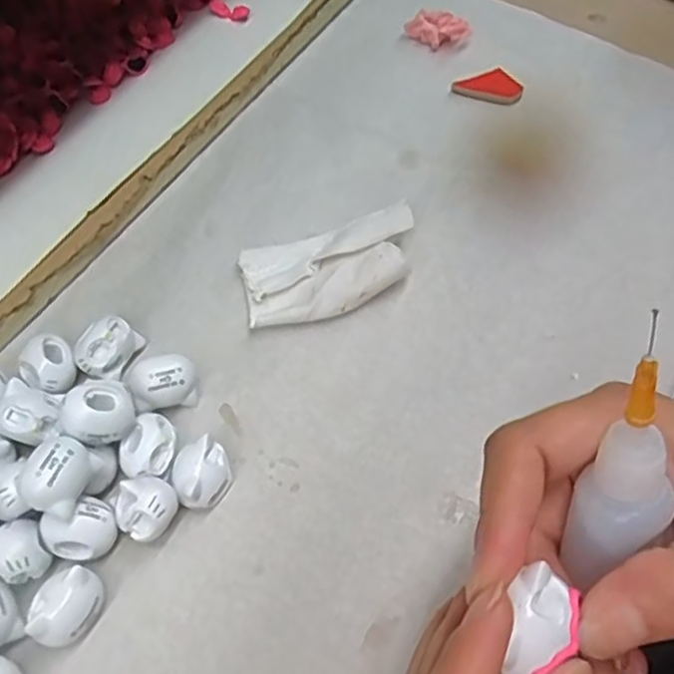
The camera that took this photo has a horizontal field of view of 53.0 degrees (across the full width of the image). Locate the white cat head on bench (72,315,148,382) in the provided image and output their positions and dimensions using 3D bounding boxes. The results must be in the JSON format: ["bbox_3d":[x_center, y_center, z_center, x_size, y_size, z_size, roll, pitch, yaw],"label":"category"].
[{"bbox_3d":[-0.094,0.004,0.277,0.018,0.017,0.026,33,66,21],"label":"white cat head on bench"}]

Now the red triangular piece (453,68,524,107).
[{"bbox_3d":[0.084,-0.139,0.371,0.035,0.004,0.022,23,63,16],"label":"red triangular piece"}]

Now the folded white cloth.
[{"bbox_3d":[-0.003,-0.032,0.301,0.076,0.015,0.044,-11,59,-3],"label":"folded white cloth"}]

